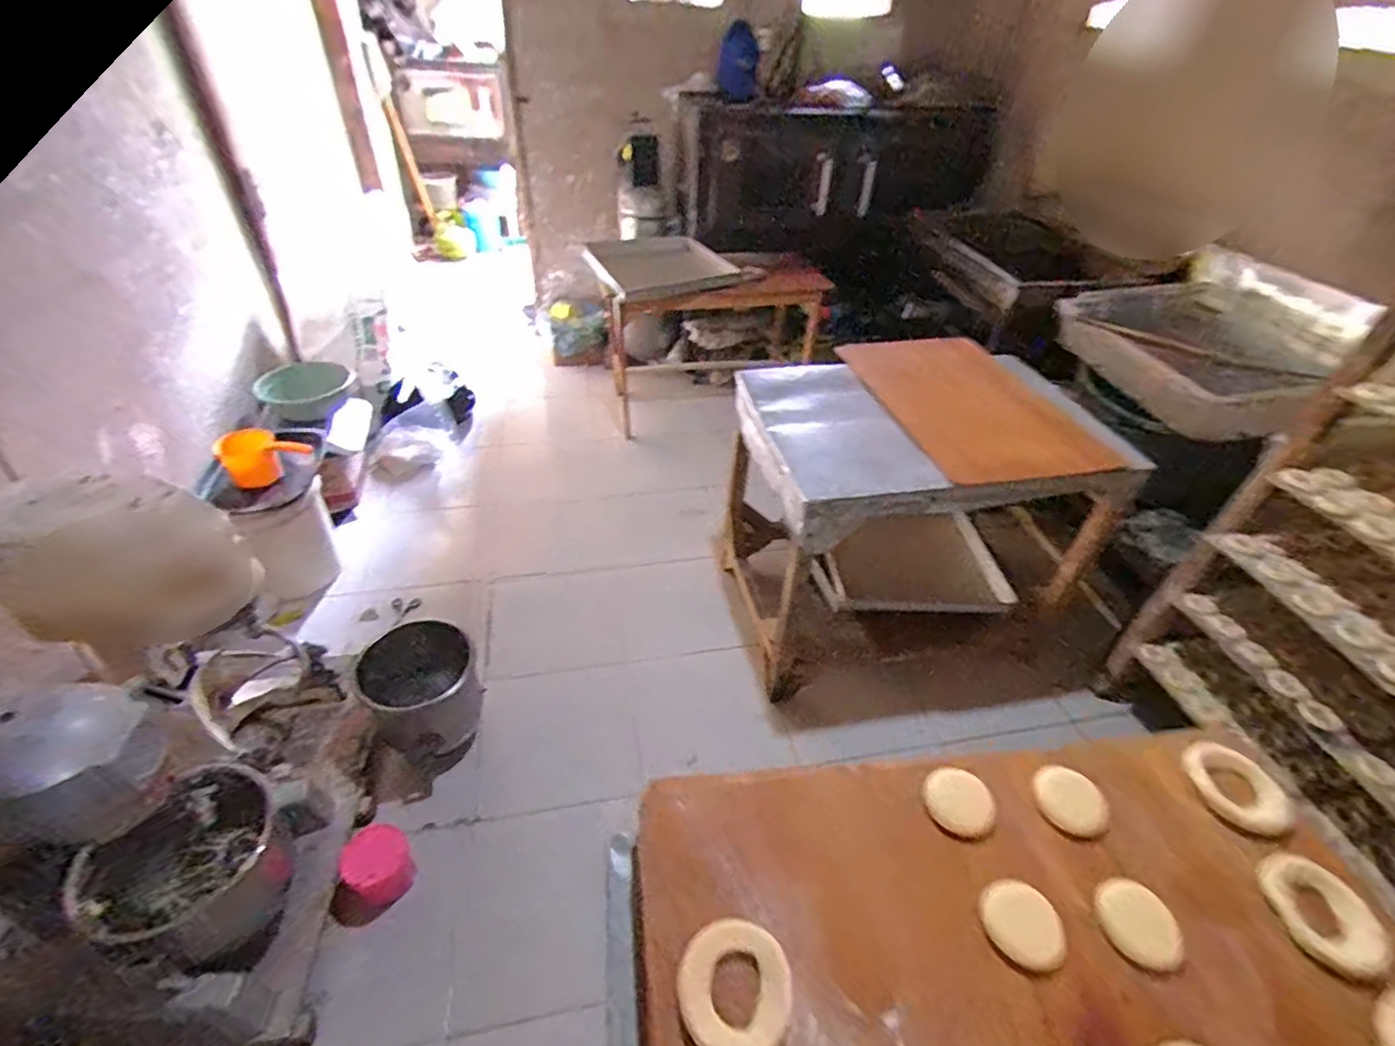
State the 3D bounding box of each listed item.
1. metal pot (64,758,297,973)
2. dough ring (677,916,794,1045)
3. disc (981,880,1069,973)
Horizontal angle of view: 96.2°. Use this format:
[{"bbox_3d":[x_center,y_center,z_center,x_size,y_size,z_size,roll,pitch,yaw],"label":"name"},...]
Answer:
[{"bbox_3d":[-0.883,0.610,1.133,0.280,0.186,0.295,2,40,-1],"label":"metal pot"},{"bbox_3d":[0.028,0.339,0.457,0.081,0.008,0.087,2,40,-1],"label":"dough ring"},{"bbox_3d":[0.258,0.318,0.496,0.053,0.013,0.061,-27,49,-30],"label":"disc"}]

